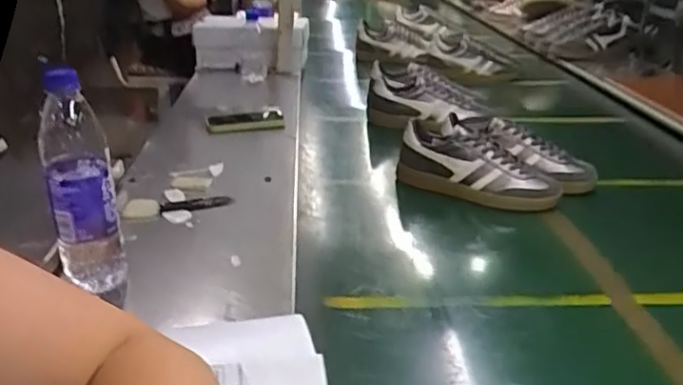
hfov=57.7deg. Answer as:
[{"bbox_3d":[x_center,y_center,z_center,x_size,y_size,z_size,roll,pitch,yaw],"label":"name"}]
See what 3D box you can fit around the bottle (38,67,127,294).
[{"bbox_3d":[-0.260,-0.010,0.619,0.060,0.215,0.054,-10,25,-26],"label":"bottle"}]

